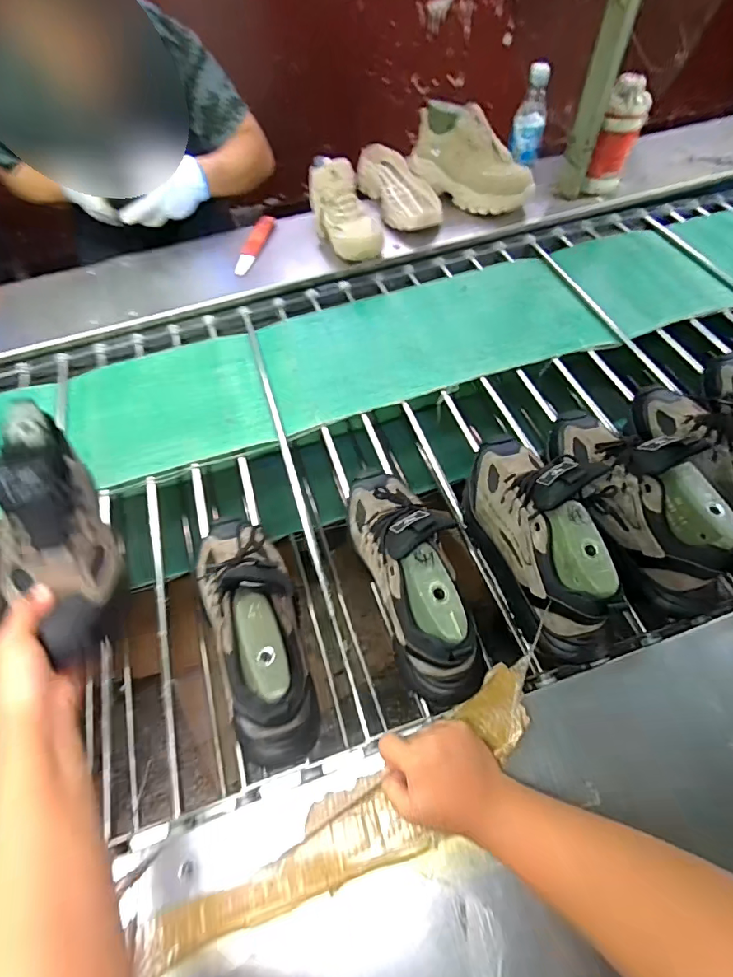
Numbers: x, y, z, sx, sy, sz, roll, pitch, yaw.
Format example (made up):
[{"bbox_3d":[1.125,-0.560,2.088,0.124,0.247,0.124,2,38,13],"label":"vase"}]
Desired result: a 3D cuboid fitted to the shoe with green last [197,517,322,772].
[{"bbox_3d":[-0.122,0.142,0.494,0.098,0.117,0.262,-21,61,-8],"label":"shoe with green last"}]

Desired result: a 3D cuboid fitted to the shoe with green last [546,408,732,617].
[{"bbox_3d":[0.327,0.000,0.570,0.097,0.137,0.294,-16,60,-6],"label":"shoe with green last"}]

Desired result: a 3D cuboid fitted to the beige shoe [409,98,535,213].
[{"bbox_3d":[0.227,-0.722,1.023,0.301,0.153,0.098,44,71,11],"label":"beige shoe"}]

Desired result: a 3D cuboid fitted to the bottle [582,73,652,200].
[{"bbox_3d":[0.528,-0.733,0.981,0.082,0.186,0.071,18,63,13],"label":"bottle"}]

